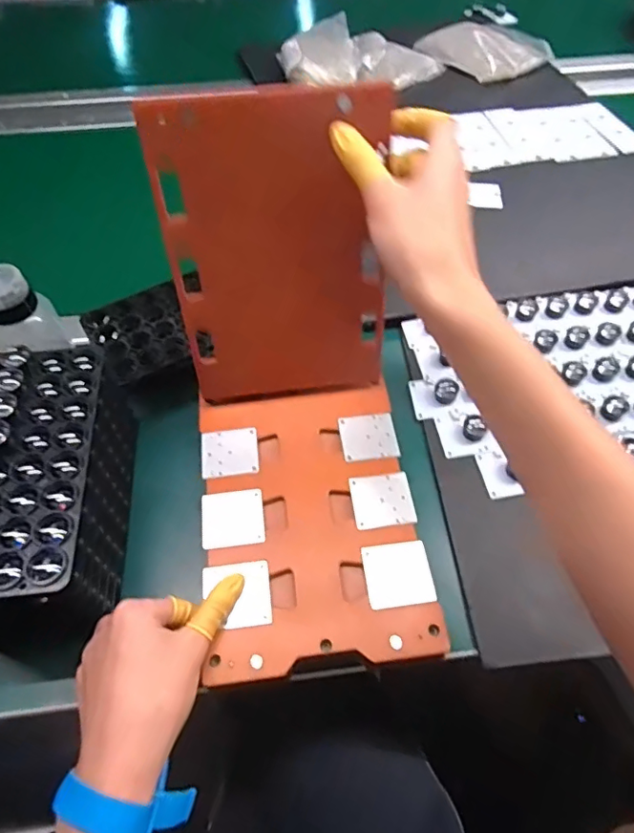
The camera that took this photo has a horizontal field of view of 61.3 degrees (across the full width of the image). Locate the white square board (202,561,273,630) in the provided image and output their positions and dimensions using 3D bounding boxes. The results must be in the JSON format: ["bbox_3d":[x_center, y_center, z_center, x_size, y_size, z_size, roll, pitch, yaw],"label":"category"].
[{"bbox_3d":[-0.058,0.129,0.387,0.048,0.004,0.046,-5,56,-5],"label":"white square board"}]

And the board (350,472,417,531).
[{"bbox_3d":[0.052,0.068,0.430,0.047,0.004,0.046,-5,56,-3],"label":"board"}]

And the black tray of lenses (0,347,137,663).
[{"bbox_3d":[-0.205,0.058,0.403,0.101,0.115,0.202,-4,56,-2],"label":"black tray of lenses"}]

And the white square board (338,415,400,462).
[{"bbox_3d":[0.045,0.018,0.464,0.047,0.005,0.045,-5,56,-3],"label":"white square board"}]

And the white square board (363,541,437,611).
[{"bbox_3d":[0.061,0.117,0.397,0.048,0.004,0.047,-6,56,-4],"label":"white square board"}]

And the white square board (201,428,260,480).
[{"bbox_3d":[-0.074,0.031,0.455,0.047,0.004,0.046,-6,56,-3],"label":"white square board"}]

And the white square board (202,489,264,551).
[{"bbox_3d":[-0.066,0.080,0.421,0.048,0.004,0.045,-7,56,-4],"label":"white square board"}]

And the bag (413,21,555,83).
[{"bbox_3d":[0.284,-0.625,0.902,0.181,0.034,0.182,-33,62,-19],"label":"bag"}]

